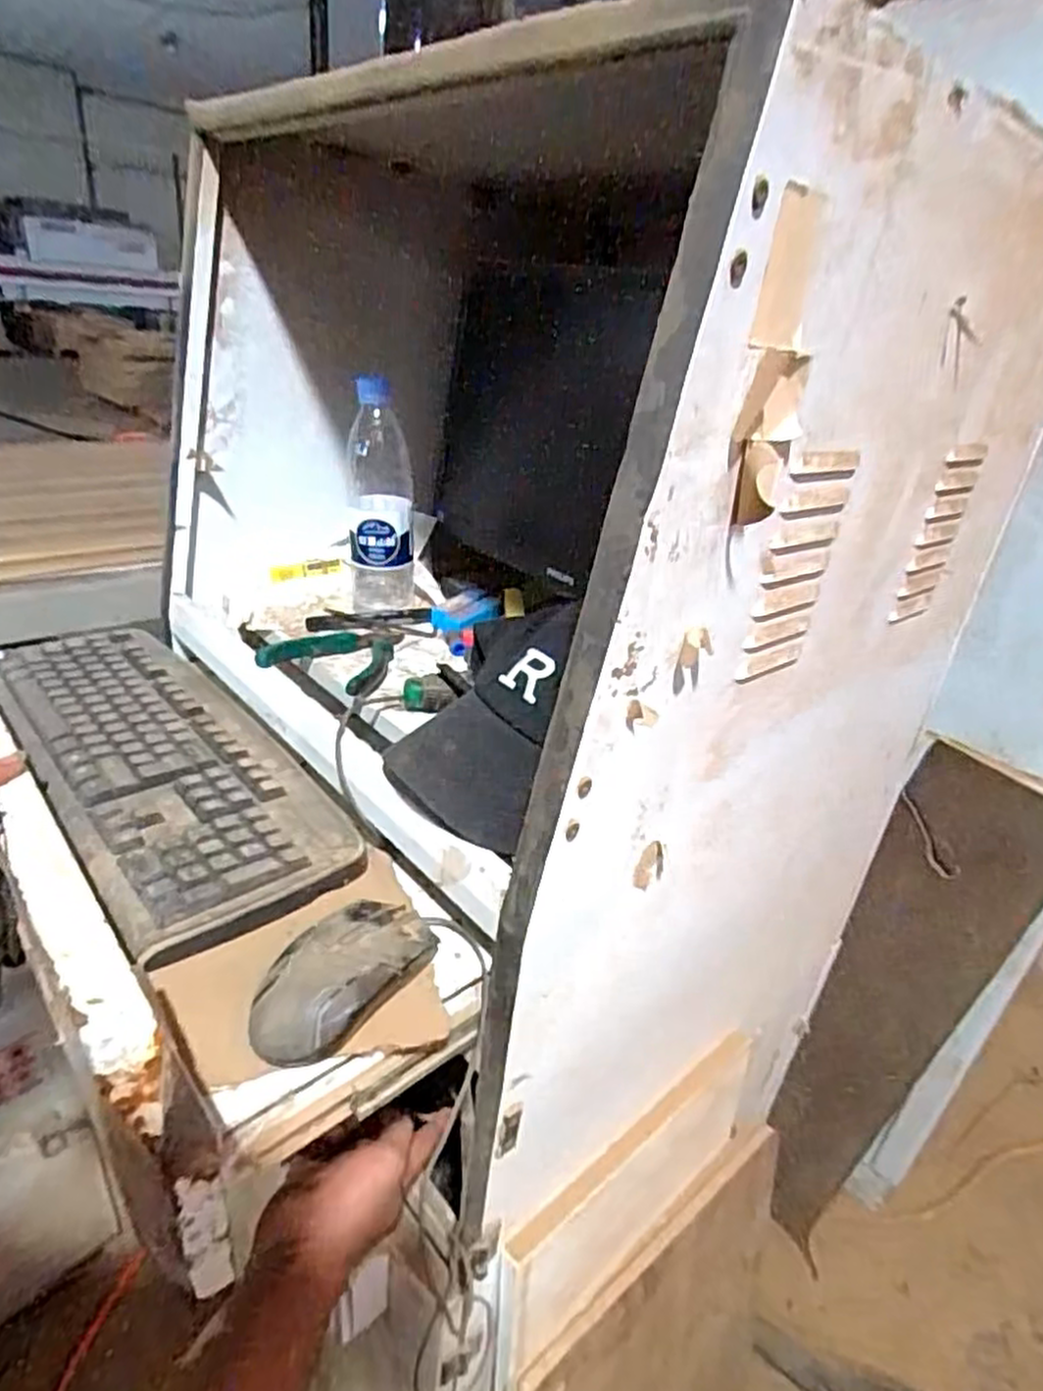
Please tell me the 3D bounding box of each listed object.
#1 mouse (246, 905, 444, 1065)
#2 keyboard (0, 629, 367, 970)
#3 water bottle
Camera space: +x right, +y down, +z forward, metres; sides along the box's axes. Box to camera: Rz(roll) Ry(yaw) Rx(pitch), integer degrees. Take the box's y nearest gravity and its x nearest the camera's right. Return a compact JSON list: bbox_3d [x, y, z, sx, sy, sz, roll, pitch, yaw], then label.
[{"bbox_3d":[-0.099,0.150,0.415,0.054,0.030,0.112,20,32,26],"label":"mouse"},{"bbox_3d":[-0.298,0.040,0.599,0.154,0.021,0.439,-19,37,-38],"label":"keyboard"},{"bbox_3d":[-0.141,-0.194,0.756,0.065,0.212,0.072,-1,29,-11],"label":"water bottle"}]

